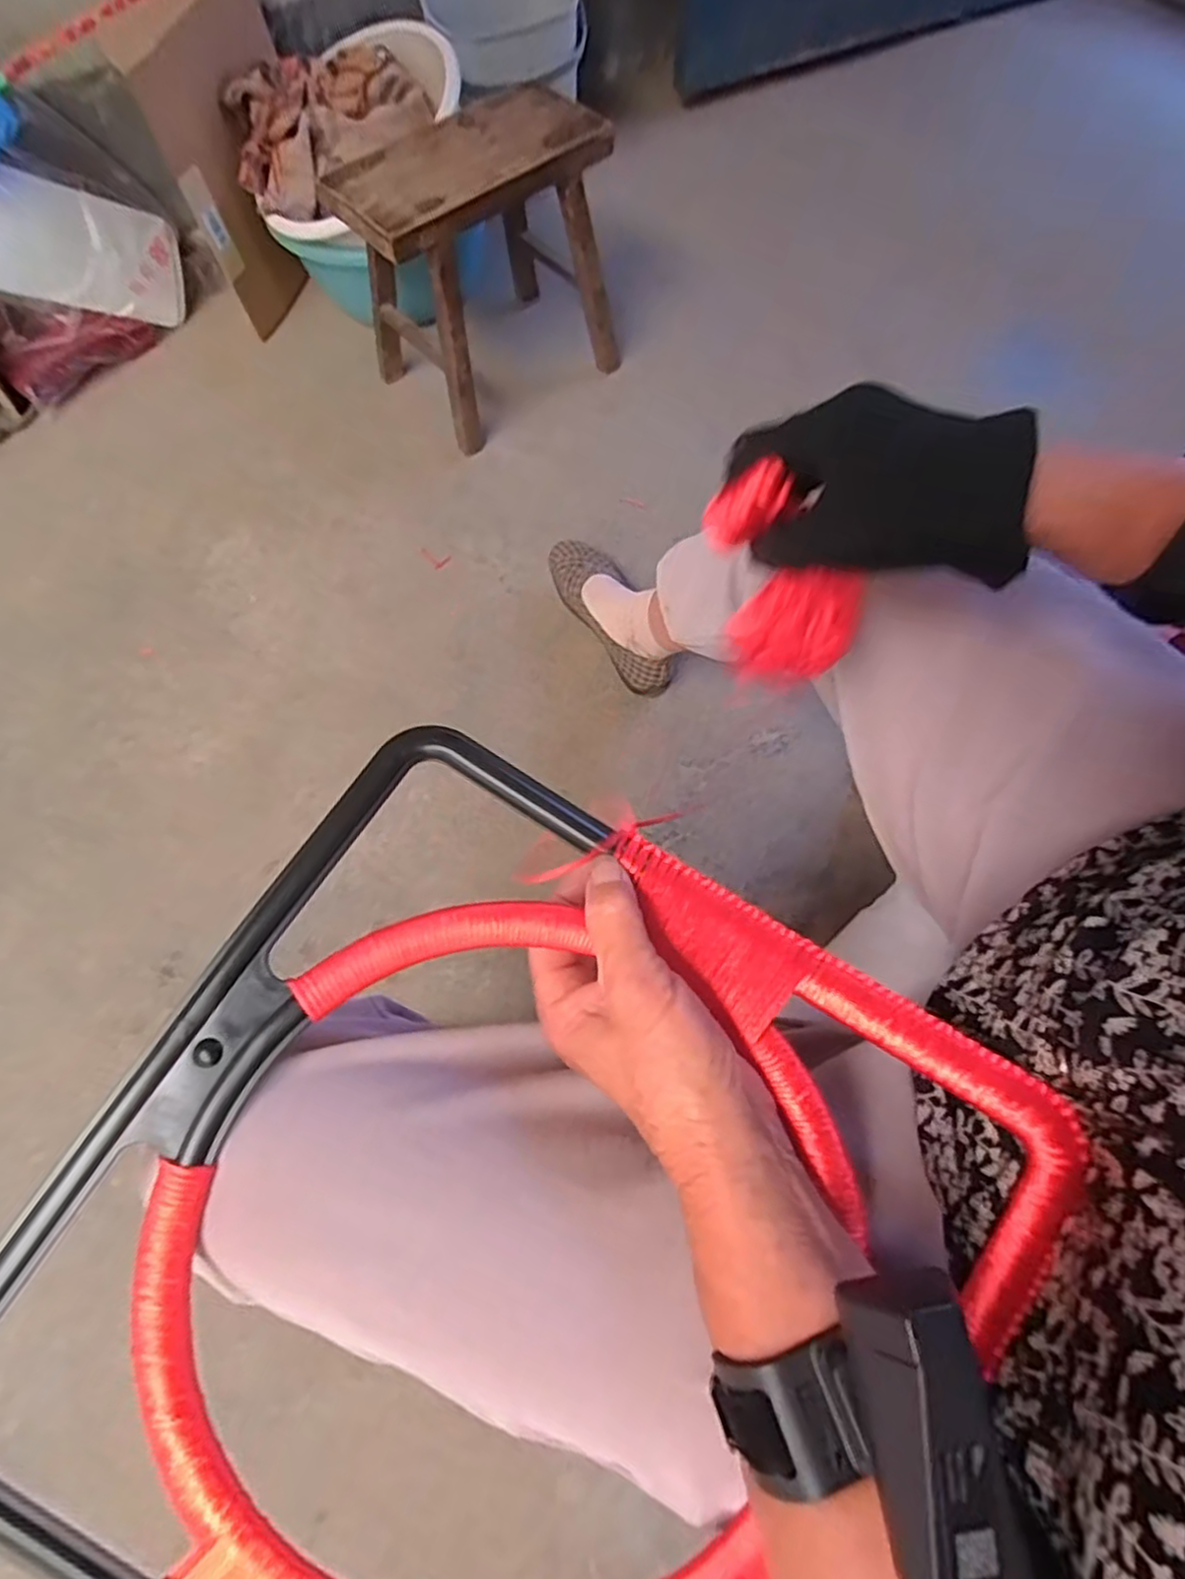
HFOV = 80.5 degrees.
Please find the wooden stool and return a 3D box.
[{"bbox_3d":[-0.159,-0.763,1.041,0.345,0.321,0.247,-33,69,-11],"label":"wooden stool"}]

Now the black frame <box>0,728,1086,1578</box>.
[{"bbox_3d":[-0.030,0.182,0.265,0.327,0.030,0.334,32,79,5],"label":"black frame"}]

